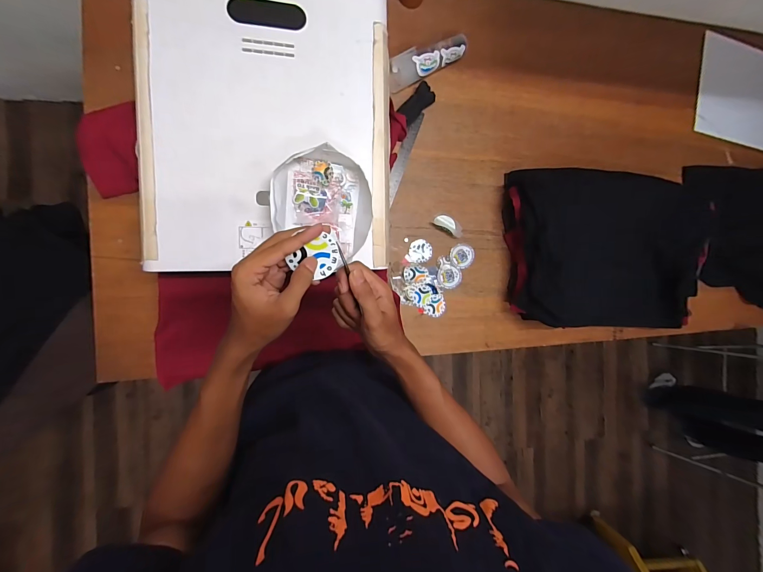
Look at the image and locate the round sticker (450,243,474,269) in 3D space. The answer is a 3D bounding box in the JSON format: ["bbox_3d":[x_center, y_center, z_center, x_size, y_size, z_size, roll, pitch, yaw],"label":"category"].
[{"bbox_3d":[0.194,-0.072,0.785,0.061,0.006,0.058,0,93,-7],"label":"round sticker"}]

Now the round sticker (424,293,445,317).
[{"bbox_3d":[0.127,0.047,0.779,0.053,0.004,0.053,-1,93,-14],"label":"round sticker"}]

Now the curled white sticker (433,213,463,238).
[{"bbox_3d":[0.163,-0.149,0.776,0.078,0.008,0.038,31,83,-11],"label":"curled white sticker"}]

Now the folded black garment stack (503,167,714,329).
[{"bbox_3d":[0.550,-0.078,0.778,0.493,0.143,0.379,0,90,-13],"label":"folded black garment stack"}]

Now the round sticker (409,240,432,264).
[{"bbox_3d":[0.093,-0.083,0.770,0.055,0.004,0.055,0,90,-13],"label":"round sticker"}]

